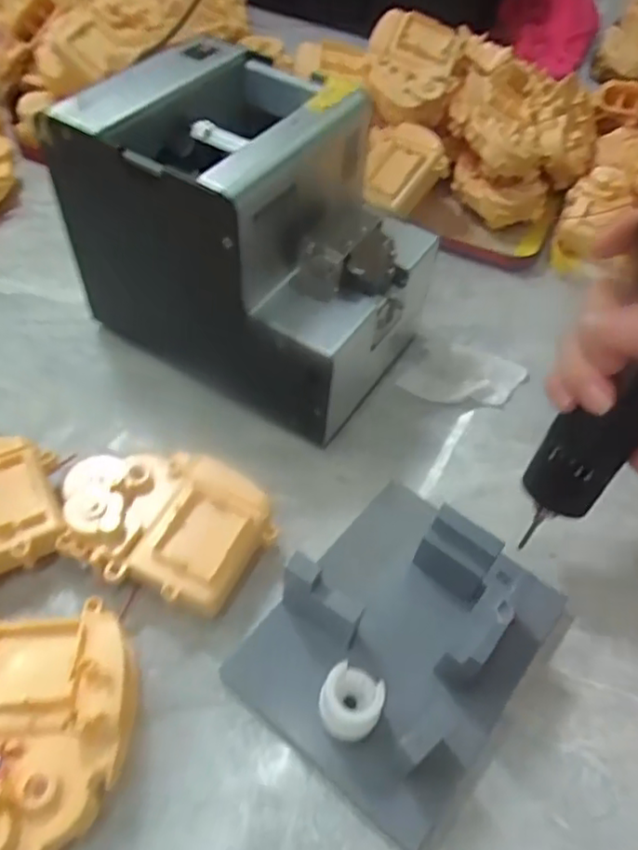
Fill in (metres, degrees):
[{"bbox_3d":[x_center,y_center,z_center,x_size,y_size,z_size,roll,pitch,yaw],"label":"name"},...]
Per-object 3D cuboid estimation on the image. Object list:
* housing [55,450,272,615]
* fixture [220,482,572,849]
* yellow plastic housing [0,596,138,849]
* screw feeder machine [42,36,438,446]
[{"bbox_3d":[-0.075,0.050,0.315,0.097,0.041,0.072,20,54,11],"label":"housing"},{"bbox_3d":[0.042,0.092,0.283,0.113,0.050,0.136,35,58,21],"label":"fixture"},{"bbox_3d":[-0.114,0.125,0.254,0.075,0.038,0.103,6,53,1],"label":"yellow plastic housing"},{"bbox_3d":[-0.034,-0.109,0.369,0.178,0.149,0.135,27,56,16],"label":"screw feeder machine"}]

